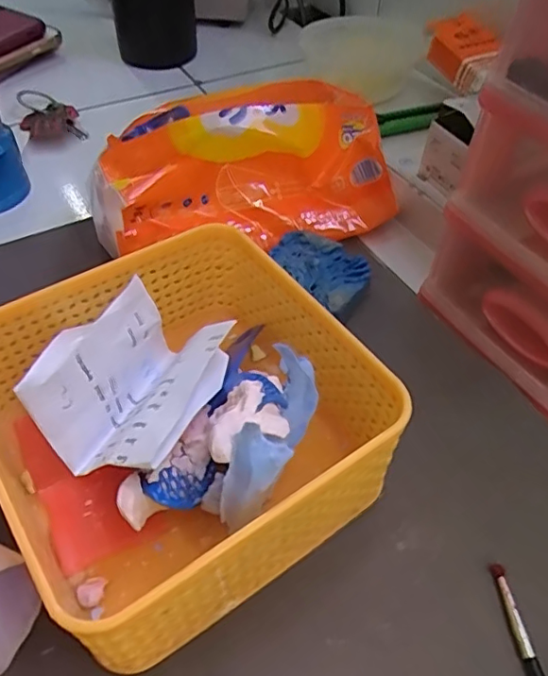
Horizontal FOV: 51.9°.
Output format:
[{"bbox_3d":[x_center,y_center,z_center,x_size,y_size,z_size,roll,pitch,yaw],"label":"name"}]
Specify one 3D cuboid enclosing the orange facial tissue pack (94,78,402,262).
[{"bbox_3d":[-0.019,-0.097,0.328,0.168,0.072,0.084,-13,51,-13],"label":"orange facial tissue pack"}]

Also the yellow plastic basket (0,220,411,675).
[{"bbox_3d":[-0.037,0.031,0.221,0.139,0.066,0.131,-26,56,-23],"label":"yellow plastic basket"}]

